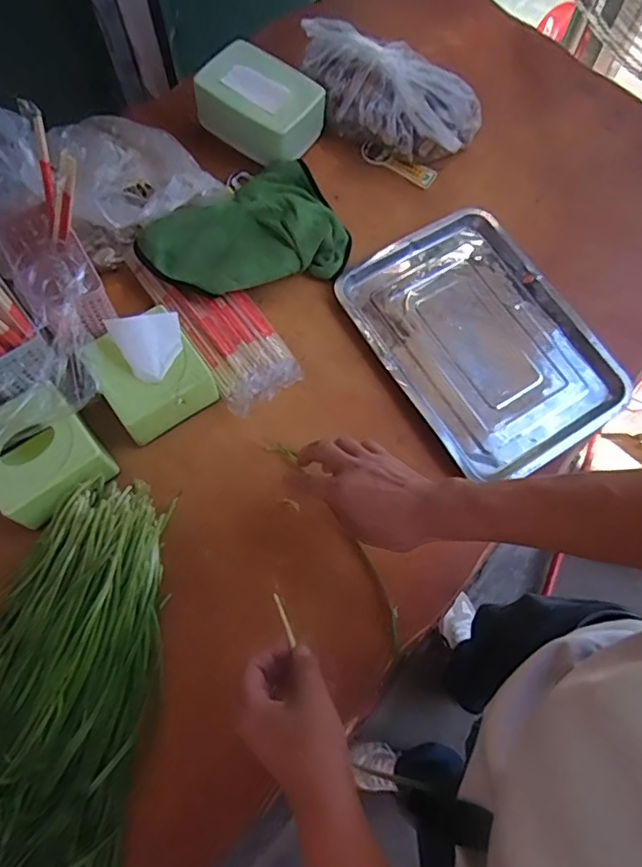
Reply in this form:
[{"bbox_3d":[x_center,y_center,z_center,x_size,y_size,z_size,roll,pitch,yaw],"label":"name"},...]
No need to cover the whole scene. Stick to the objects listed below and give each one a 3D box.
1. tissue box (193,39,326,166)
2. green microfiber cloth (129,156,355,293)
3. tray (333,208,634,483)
[{"bbox_3d":[-0.079,-0.454,0.780,0.156,0.068,0.115,33,72,12],"label":"tissue box"},{"bbox_3d":[-0.097,-0.251,0.731,0.257,0.067,0.170,-27,71,-11],"label":"green microfiber cloth"},{"bbox_3d":[0.208,-0.122,0.725,0.255,0.035,0.341,-32,72,-12],"label":"tray"}]

